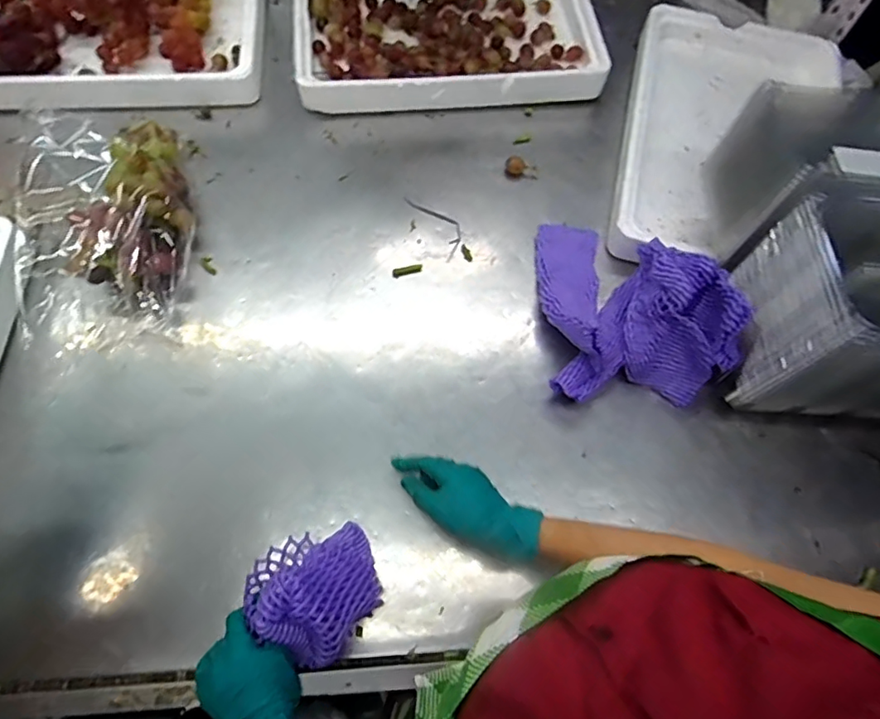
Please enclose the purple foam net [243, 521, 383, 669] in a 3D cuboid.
[{"bbox_3d":[-0.117,0.214,0.514,0.112,0.089,0.116,1,64,-2],"label":"purple foam net"}]

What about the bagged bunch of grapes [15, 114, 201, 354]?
[{"bbox_3d":[-0.404,-0.173,0.659,0.173,0.094,0.313,-10,66,-8],"label":"bagged bunch of grapes"}]

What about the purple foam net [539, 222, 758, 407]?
[{"bbox_3d":[0.218,-0.087,0.619,0.178,0.134,0.238,1,65,-2],"label":"purple foam net"}]

